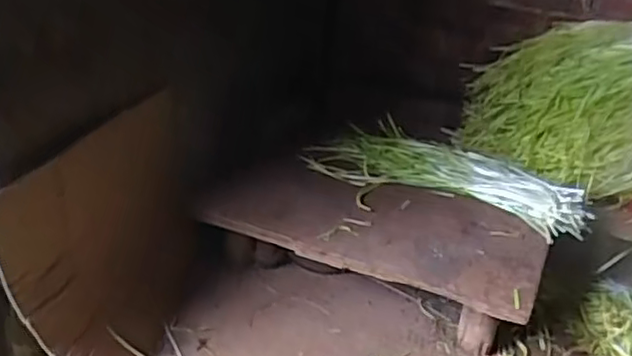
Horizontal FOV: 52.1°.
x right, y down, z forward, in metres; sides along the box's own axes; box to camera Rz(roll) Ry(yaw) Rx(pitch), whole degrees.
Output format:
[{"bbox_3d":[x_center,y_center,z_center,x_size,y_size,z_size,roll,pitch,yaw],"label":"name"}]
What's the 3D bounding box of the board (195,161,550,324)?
[{"bbox_3d":[0.128,0.080,1.322,0.638,0.028,0.423,16,19,15],"label":"board"}]

